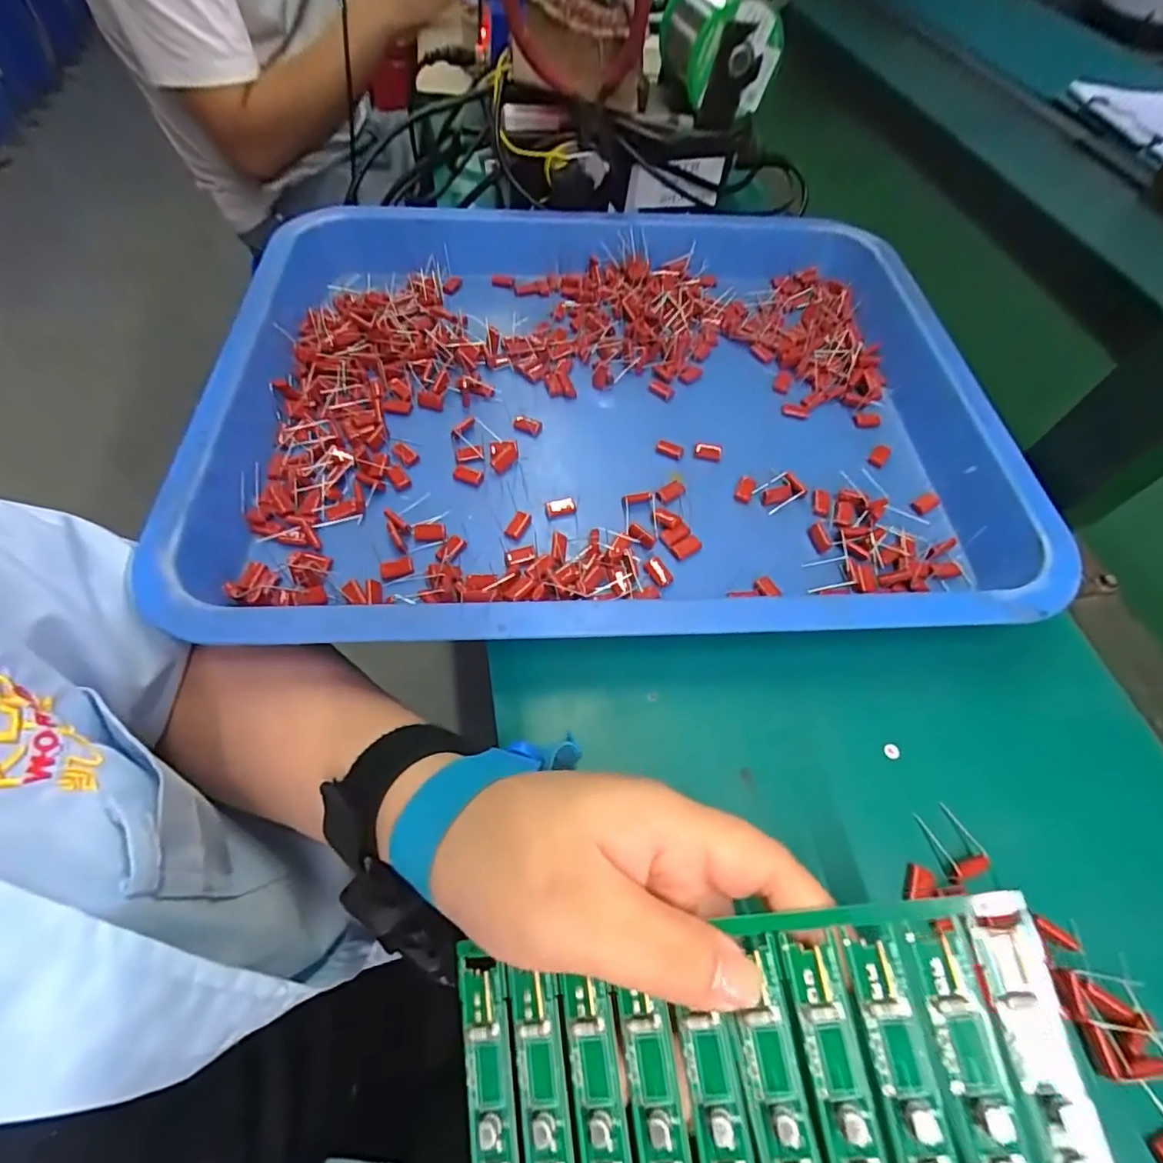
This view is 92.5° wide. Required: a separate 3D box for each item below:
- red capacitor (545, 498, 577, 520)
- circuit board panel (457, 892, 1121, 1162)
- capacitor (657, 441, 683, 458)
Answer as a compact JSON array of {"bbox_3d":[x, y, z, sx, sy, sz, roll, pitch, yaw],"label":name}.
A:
[{"bbox_3d":[-0.011,-0.040,0.300,0.016,0.004,0.010,-13,62,-10],"label":"red capacitor"},{"bbox_3d":[0.048,0.158,0.146,0.163,0.006,0.117,-12,71,10],"label":"circuit board panel"},{"bbox_3d":[0.051,-0.076,0.324,0.016,0.006,0.007,20,61,8],"label":"capacitor"}]

